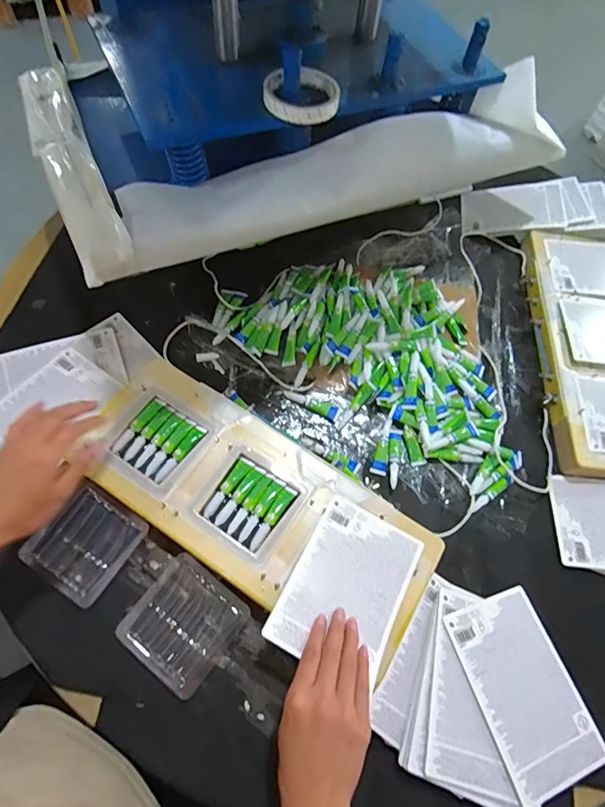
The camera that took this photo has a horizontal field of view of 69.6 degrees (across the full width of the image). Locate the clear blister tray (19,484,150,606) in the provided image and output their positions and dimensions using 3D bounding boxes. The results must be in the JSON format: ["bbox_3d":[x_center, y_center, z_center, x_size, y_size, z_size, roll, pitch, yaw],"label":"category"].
[{"bbox_3d":[-0.246,0.158,0.492,0.099,0.014,0.100,32,64,11],"label":"clear blister tray"}]

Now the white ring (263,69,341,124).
[{"bbox_3d":[-0.001,-0.369,0.522,0.090,0.018,0.090,2,62,-4],"label":"white ring"}]

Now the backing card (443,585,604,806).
[{"bbox_3d":[0.234,0.296,0.458,0.117,0.005,0.169,-10,61,-20],"label":"backing card"}]

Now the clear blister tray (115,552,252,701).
[{"bbox_3d":[-0.125,0.234,0.464,0.104,0.021,0.103,36,65,13],"label":"clear blister tray"}]

